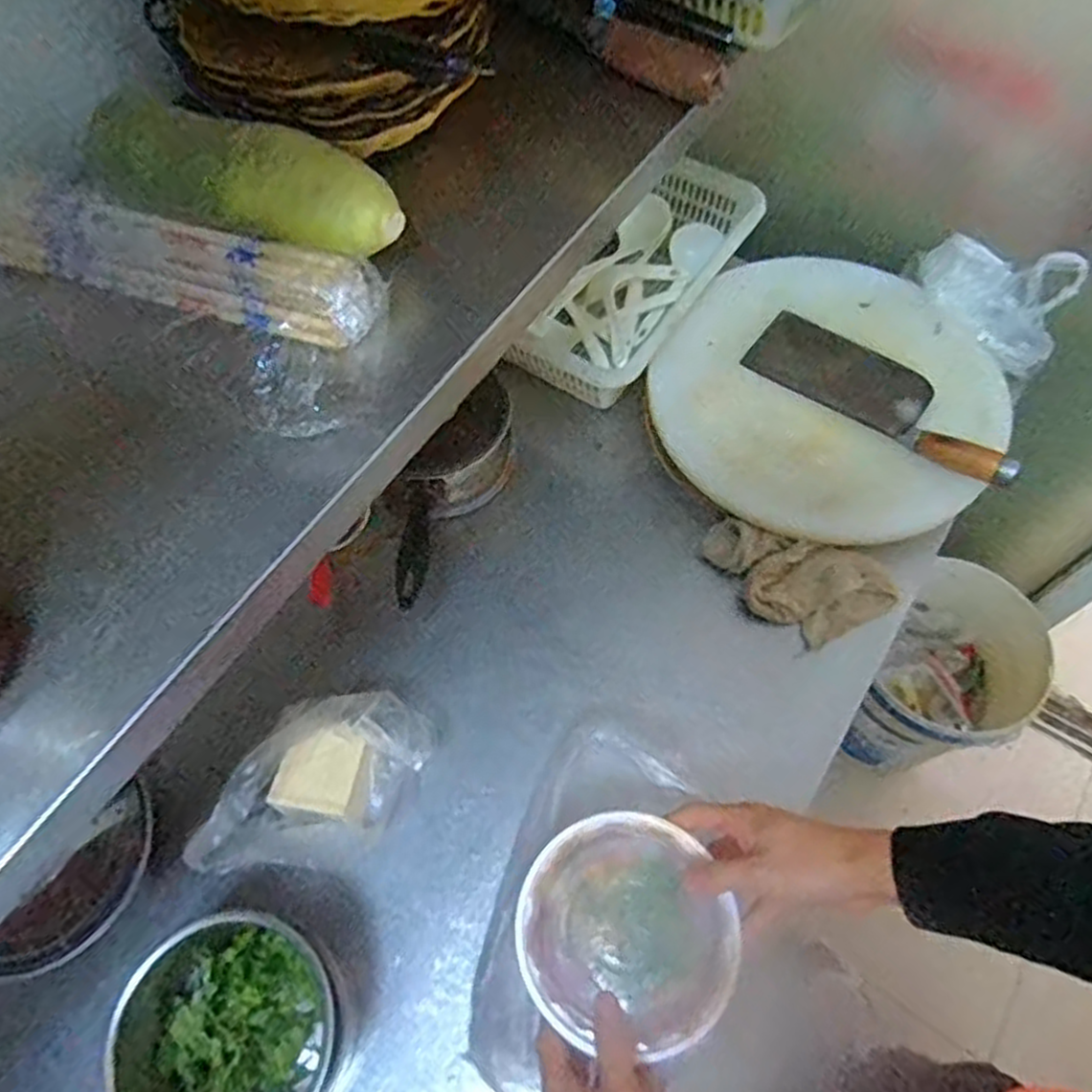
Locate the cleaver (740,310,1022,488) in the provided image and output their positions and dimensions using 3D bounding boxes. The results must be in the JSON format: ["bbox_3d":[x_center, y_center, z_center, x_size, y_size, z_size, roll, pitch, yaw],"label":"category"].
[{"bbox_3d":[0.365,-0.170,0.822,0.293,0.034,0.111,34,68,17],"label":"cleaver"}]

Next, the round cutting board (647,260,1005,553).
[{"bbox_3d":[0.305,-0.166,0.852,0.356,0.034,0.349,-3,65,6],"label":"round cutting board"}]

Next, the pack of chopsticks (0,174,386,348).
[{"bbox_3d":[-0.198,-0.151,0.417,0.221,0.042,0.043,13,64,9],"label":"pack of chopsticks"}]

